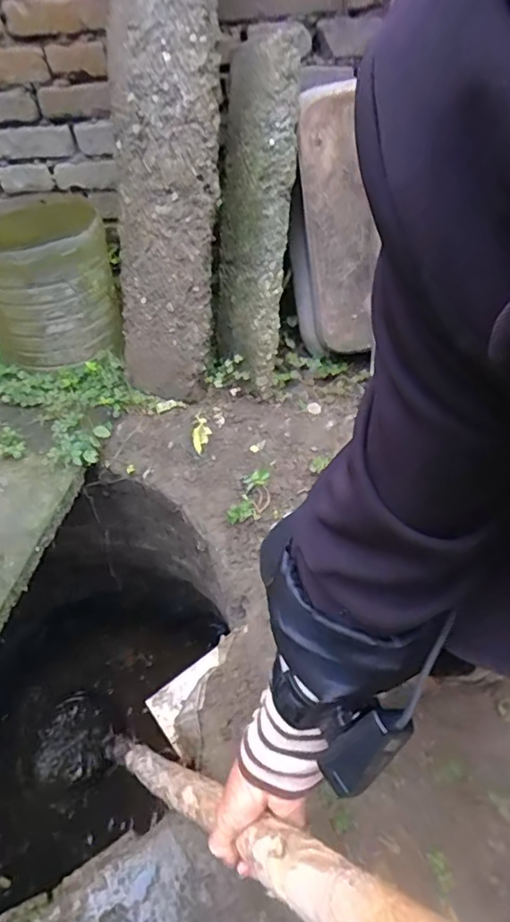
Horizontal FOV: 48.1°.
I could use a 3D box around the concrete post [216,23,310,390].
[{"bbox_3d":[-0.004,-0.437,1.043,0.150,0.571,0.099,10,22,13],"label":"concrete post"}]

